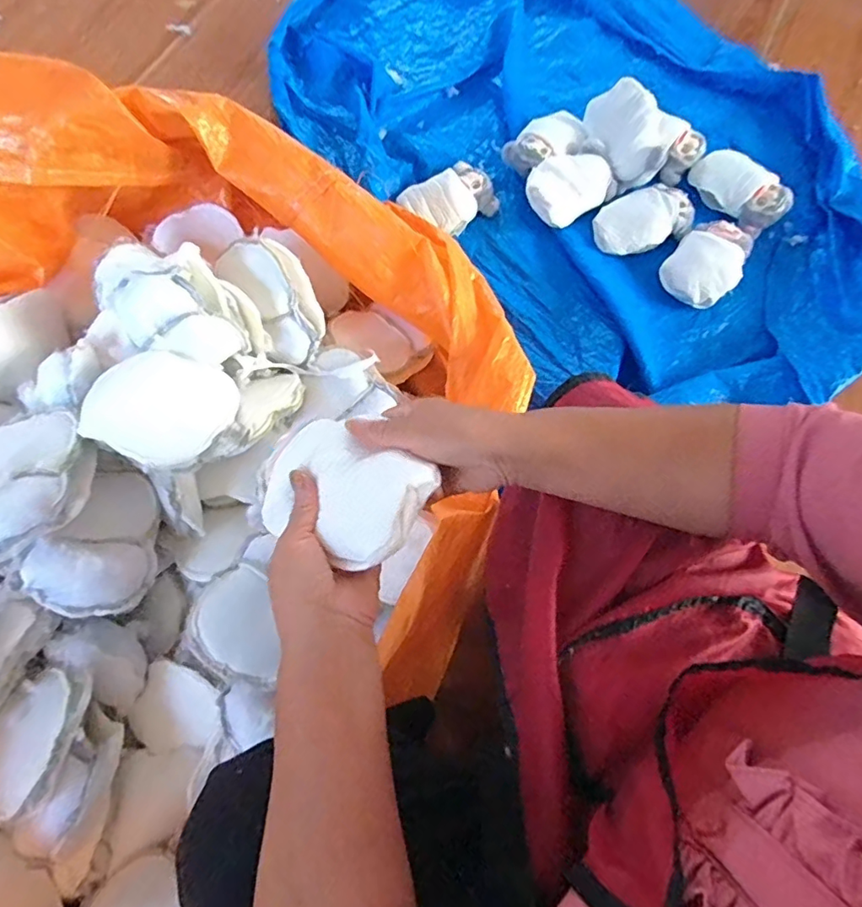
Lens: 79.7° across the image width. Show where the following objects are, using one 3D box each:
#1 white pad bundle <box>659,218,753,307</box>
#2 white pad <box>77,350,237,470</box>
[{"bbox_3d":[0.497,-0.341,0.926,0.119,0.050,0.162,41,77,12],"label":"white pad bundle"},{"bbox_3d":[-0.315,-0.057,0.606,0.151,0.014,0.143,26,59,3],"label":"white pad"}]

